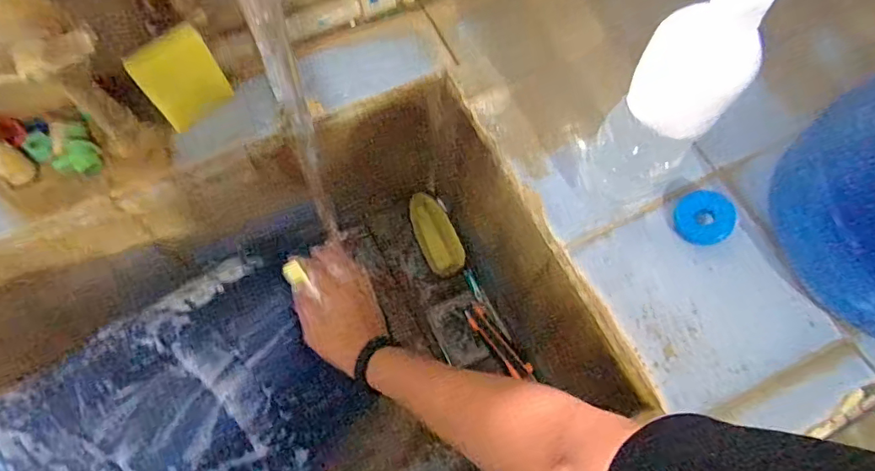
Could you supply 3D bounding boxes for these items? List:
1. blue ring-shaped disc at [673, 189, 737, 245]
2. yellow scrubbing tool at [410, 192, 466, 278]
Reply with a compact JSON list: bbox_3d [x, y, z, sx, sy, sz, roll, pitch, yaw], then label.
[{"bbox_3d":[0.275,-0.019,0.541,0.055,0.005,0.055,1,93,33],"label":"blue ring-shaped disc"},{"bbox_3d":[-0.002,-0.010,0.782,0.060,0.042,0.137,-20,71,-11],"label":"yellow scrubbing tool"}]

